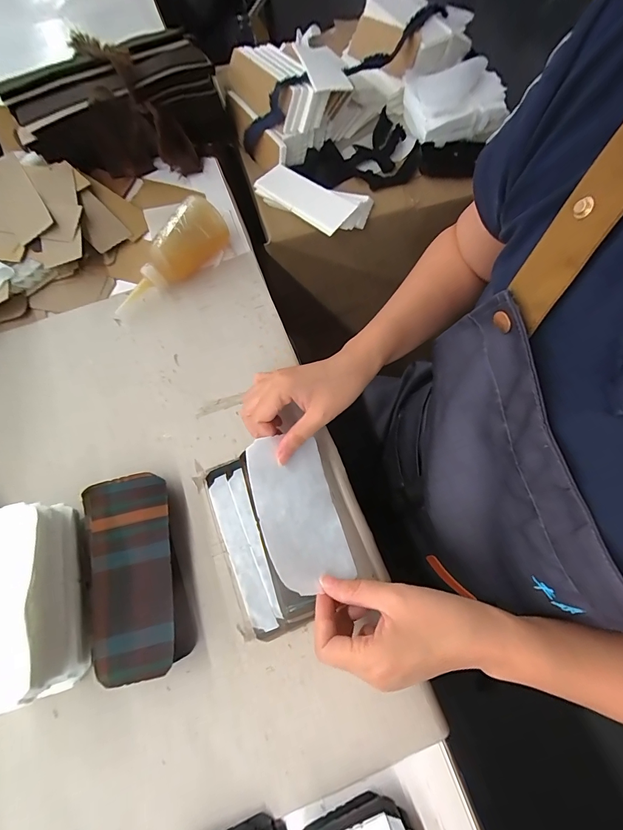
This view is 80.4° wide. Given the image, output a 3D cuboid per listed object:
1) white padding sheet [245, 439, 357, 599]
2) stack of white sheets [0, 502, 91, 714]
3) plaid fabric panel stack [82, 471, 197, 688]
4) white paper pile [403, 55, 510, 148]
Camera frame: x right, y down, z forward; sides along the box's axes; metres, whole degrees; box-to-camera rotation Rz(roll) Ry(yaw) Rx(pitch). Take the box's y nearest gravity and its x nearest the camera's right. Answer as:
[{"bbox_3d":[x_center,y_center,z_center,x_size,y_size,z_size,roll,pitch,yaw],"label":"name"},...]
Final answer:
[{"bbox_3d":[-0.012,0.083,0.330,0.069,0.016,0.132,-11,62,-18],"label":"white padding sheet"},{"bbox_3d":[-0.245,0.159,0.321,0.090,0.071,0.152,-17,69,-4],"label":"stack of white sheets"},{"bbox_3d":[-0.164,0.143,0.343,0.078,0.031,0.170,-16,69,-3],"label":"plaid fabric panel stack"},{"bbox_3d":[0.220,-0.483,0.565,0.148,0.050,0.119,-8,69,0],"label":"white paper pile"}]

